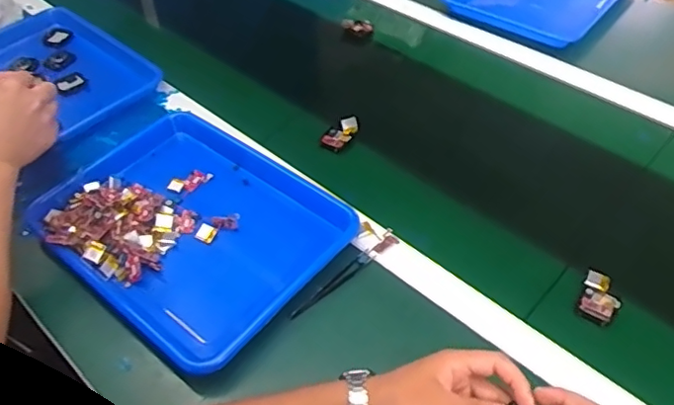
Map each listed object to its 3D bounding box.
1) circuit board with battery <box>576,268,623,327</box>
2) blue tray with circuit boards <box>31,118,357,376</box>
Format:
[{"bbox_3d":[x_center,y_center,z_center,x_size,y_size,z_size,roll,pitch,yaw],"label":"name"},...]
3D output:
[{"bbox_3d":[0.273,0.099,0.588,0.039,0.012,0.056,21,52,21],"label":"circuit board with battery"},{"bbox_3d":[-0.170,0.022,0.673,0.343,0.040,0.267,30,55,27],"label":"blue tray with circuit boards"}]

